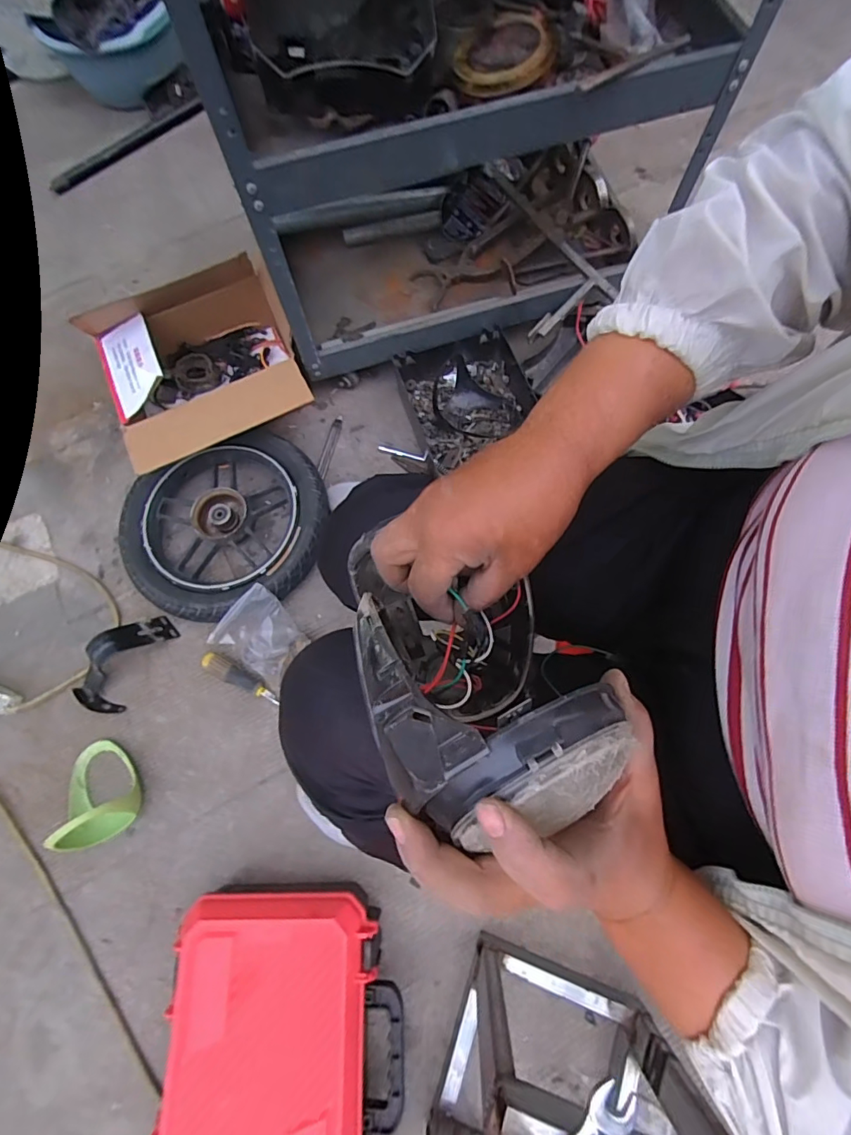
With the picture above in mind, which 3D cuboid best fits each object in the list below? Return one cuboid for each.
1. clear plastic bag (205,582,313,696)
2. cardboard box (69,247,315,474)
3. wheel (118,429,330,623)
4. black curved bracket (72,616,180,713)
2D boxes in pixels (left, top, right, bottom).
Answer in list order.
[{"bbox_3d":[-0.261,0.112,0.789,0.139,0.085,0.121,34,77,12],"label":"clear plastic bag"},{"bbox_3d":[-0.388,-0.335,0.889,0.315,0.177,0.316,-27,74,-6],"label":"cardboard box"},{"bbox_3d":[-0.341,-0.063,0.860,0.350,0.081,0.298,-18,73,-4],"label":"wheel"},{"bbox_3d":[-0.498,0.153,0.784,0.085,0.090,0.186,37,77,12],"label":"black curved bracket"}]

